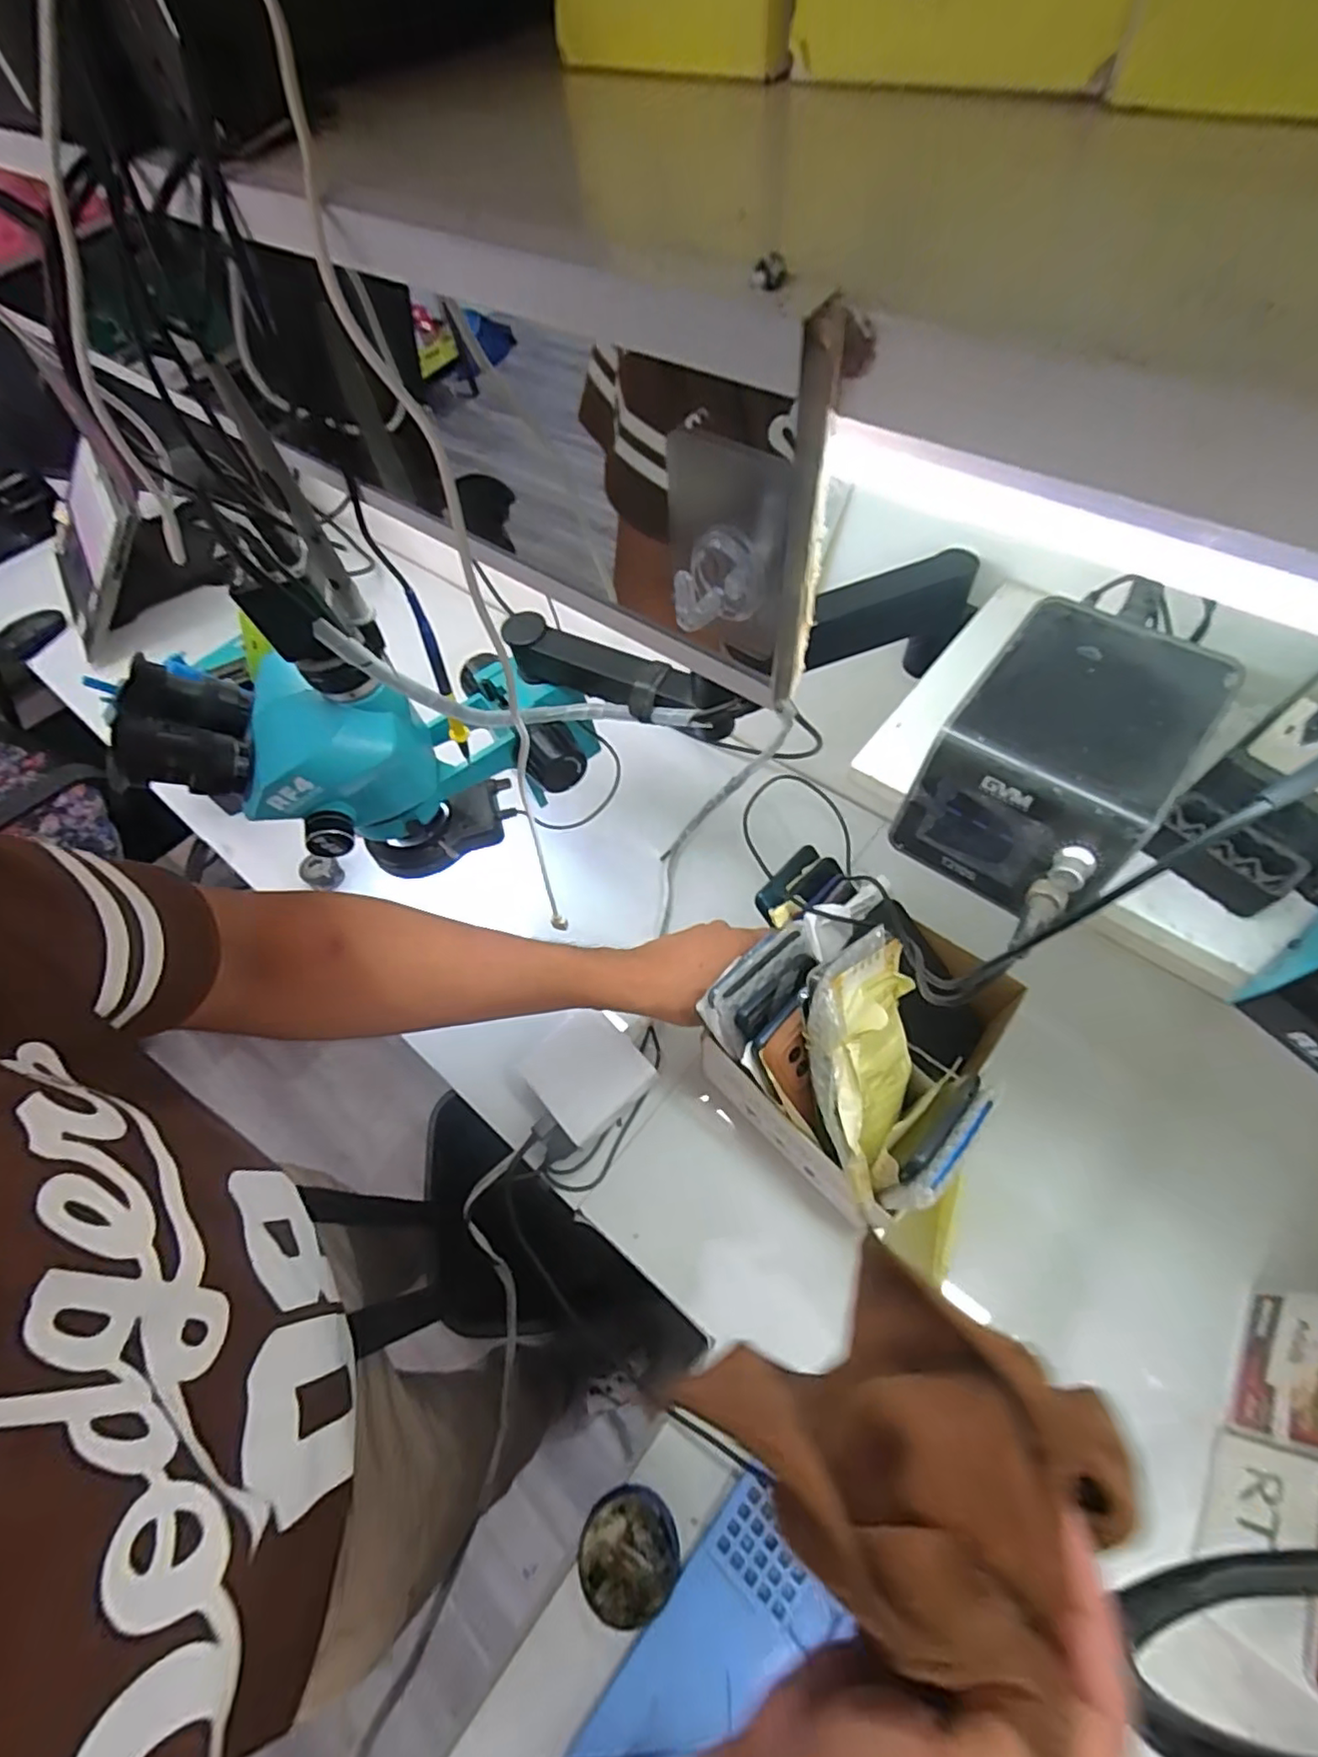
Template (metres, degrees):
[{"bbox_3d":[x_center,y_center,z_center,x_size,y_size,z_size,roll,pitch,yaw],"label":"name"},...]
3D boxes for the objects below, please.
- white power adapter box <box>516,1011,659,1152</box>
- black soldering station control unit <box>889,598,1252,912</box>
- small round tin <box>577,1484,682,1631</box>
[{"bbox_3d":[-0.060,0.166,0.552,0.085,0.045,0.085,-38,63,-17],"label":"white power adapter box"},{"bbox_3d":[0.183,-0.054,0.303,0.087,0.075,0.114,33,67,22],"label":"black soldering station control unit"},{"bbox_3d":[-0.019,0.423,0.404,0.060,0.009,0.060,-2,59,3],"label":"small round tin"}]

